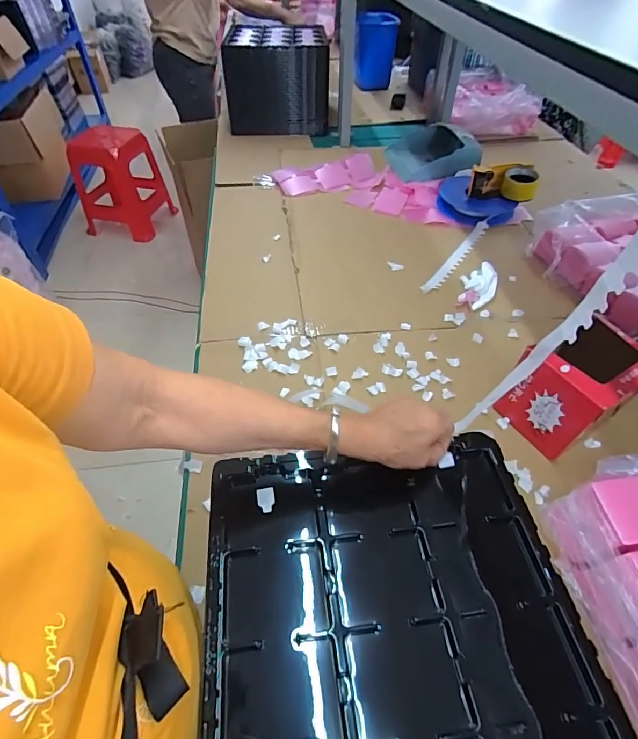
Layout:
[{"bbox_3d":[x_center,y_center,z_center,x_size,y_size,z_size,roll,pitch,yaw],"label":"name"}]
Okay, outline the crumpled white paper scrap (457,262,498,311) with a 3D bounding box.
[{"bbox_3d":[0.340,-0.183,0.893,0.072,0.020,0.140,14,50,12],"label":"crumpled white paper scrap"}]

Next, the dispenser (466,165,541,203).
[{"bbox_3d":[0.482,-0.492,1.093,0.169,0.063,0.085,9,49,8],"label":"dispenser"}]

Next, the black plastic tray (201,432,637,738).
[{"bbox_3d":[0.068,0.251,0.397,0.335,0.069,0.366,-6,49,-5],"label":"black plastic tray"}]

